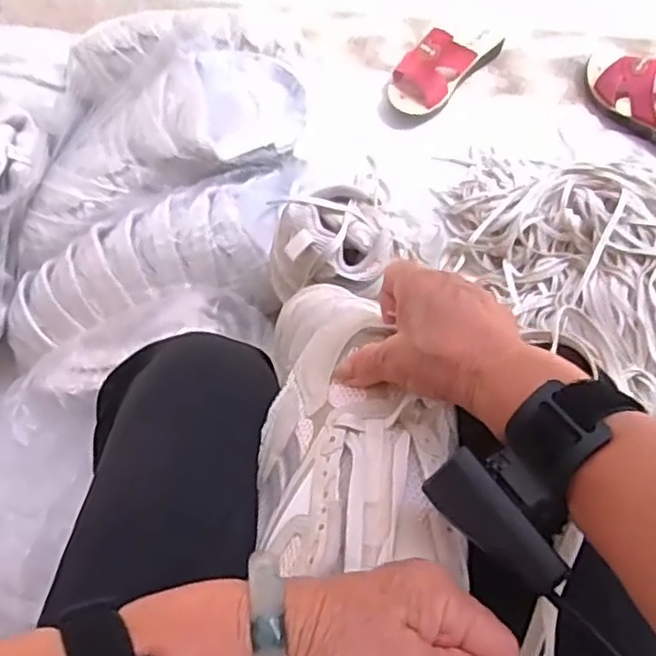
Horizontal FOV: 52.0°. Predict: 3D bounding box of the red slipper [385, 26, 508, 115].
[{"bbox_3d":[0.168,-0.392,0.989,0.085,0.070,0.199,39,77,15],"label":"red slipper"}]

